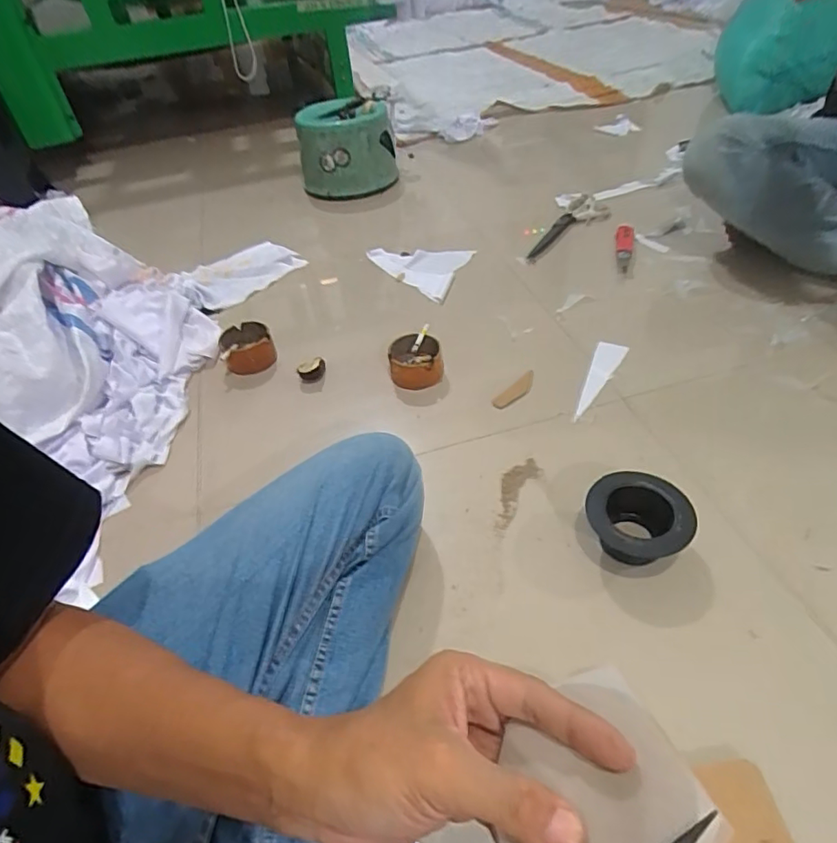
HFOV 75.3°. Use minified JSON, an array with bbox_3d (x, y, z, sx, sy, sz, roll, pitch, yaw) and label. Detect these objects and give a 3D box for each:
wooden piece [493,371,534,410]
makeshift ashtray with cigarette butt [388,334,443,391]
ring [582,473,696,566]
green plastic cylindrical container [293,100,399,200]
[{"bbox_3d":[0.147,-0.045,0.804,0.029,0.011,0.099,27,52,31],"label":"wooden piece"},{"bbox_3d":[-0.004,-0.094,0.842,0.078,0.047,0.083,-5,43,2],"label":"makeshift ashtray with cigarette butt"},{"bbox_3d":[0.236,0.113,0.587,0.097,0.061,0.099,-3,43,3],"label":"ring"},{"bbox_3d":[-0.183,-0.689,1.383,0.244,0.197,0.191,-9,44,-1],"label":"green plastic cylindrical container"}]

